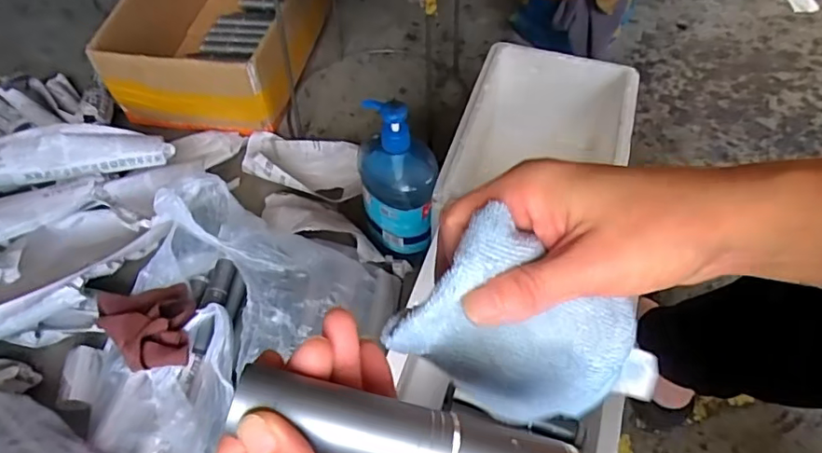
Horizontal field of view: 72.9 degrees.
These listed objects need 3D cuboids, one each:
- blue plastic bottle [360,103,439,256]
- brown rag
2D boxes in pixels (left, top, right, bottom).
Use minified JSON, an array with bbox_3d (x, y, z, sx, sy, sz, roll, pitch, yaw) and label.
[{"bbox_3d":[-0.016,-0.066,0.715,0.098,0.211,0.105,-6,54,-4],"label":"blue plastic bottle"},{"bbox_3d":[-0.319,0.119,0.665,0.112,0.047,0.123,-11,55,-8],"label":"brown rag"}]

